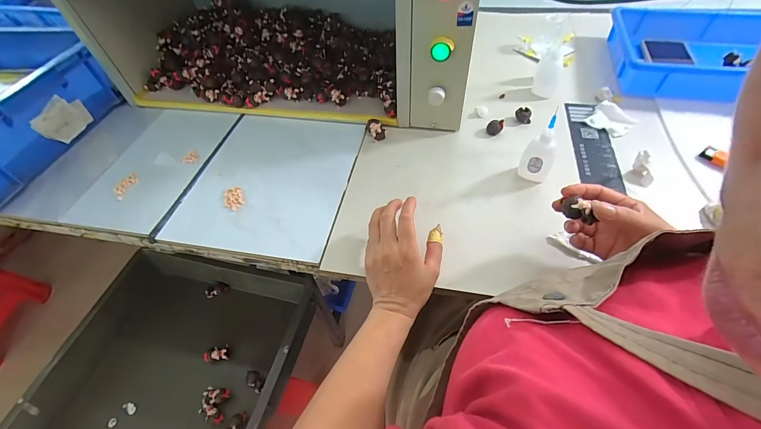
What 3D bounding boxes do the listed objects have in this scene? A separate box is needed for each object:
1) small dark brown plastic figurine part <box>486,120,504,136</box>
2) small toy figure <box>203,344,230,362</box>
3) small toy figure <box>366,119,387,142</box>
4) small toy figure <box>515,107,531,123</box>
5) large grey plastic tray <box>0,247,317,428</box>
[{"bbox_3d":[0.193,-0.147,0.560,0.024,0.020,0.022,17,56,18],"label":"small dark brown plastic figurine part"},{"bbox_3d":[-0.320,0.272,0.647,0.043,0.022,0.025,-12,52,-3],"label":"small toy figure"},{"bbox_3d":[-0.007,-0.145,0.574,0.025,0.022,0.042,-25,54,-14],"label":"small toy figure"},{"bbox_3d":[0.246,-0.170,0.571,0.027,0.018,0.019,17,56,18],"label":"small toy figure"},{"bbox_3d":[-0.403,0.366,0.554,0.405,0.094,0.593,10,54,13],"label":"large grey plastic tray"}]

